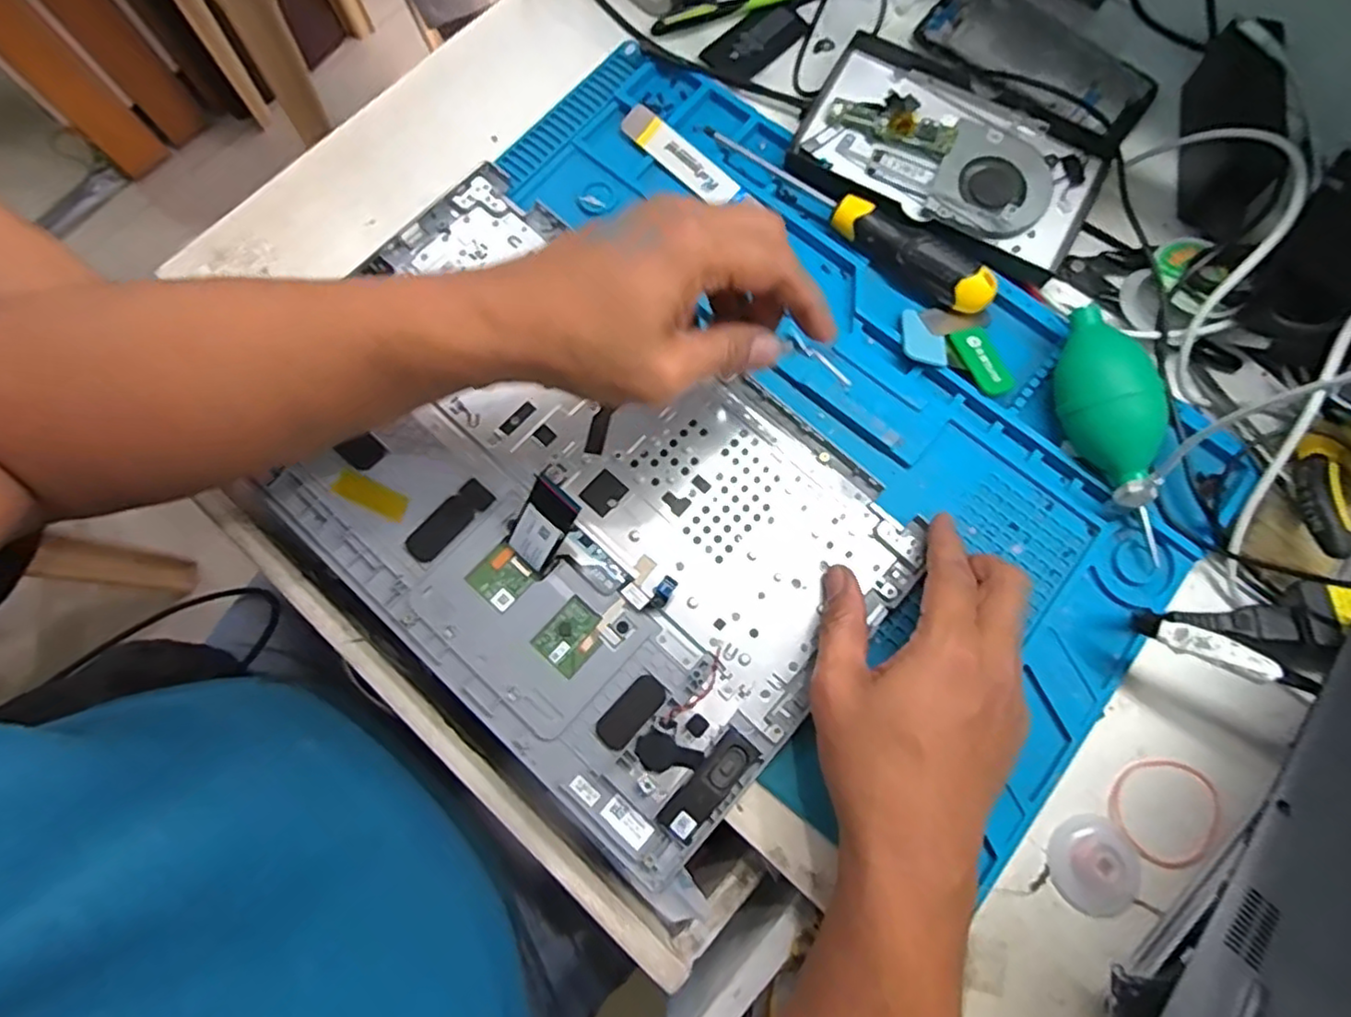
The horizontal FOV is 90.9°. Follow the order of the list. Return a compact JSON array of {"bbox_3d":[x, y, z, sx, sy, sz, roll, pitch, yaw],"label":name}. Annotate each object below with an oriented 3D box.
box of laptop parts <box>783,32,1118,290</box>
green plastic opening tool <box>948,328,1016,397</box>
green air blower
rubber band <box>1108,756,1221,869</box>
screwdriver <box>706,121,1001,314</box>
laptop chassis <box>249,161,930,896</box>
[{"bbox_3d":[0.171,-0.218,0.422,0.180,0.026,0.118,27,77,6],"label":"box of laptop parts"},{"bbox_3d":[0.184,-0.088,0.396,0.024,0.005,0.046,-16,67,-8],"label":"green plastic opening tool"},{"bbox_3d":[0.238,-0.042,0.365,0.040,0.048,0.138,-8,76,-3],"label":"green air blower"},{"bbox_3d":[0.253,0.157,0.344,0.054,0.007,0.053,12,76,2],"label":"rubber band"},{"bbox_3d":[0.107,-0.182,0.410,0.197,0.023,0.027,39,78,8],"label":"screwdriver"},{"bbox_3d":[-0.063,-0.015,0.368,0.355,0.022,0.234,41,78,9],"label":"laptop chassis"}]

